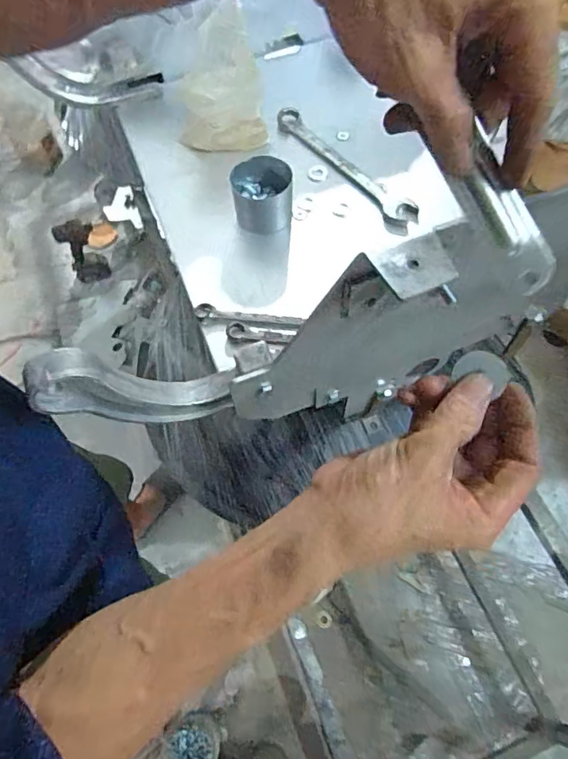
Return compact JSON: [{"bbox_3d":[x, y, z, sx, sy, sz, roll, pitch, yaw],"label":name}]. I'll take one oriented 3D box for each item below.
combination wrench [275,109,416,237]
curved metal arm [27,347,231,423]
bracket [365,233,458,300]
[{"bbox_3d":[0.071,-0.249,0.588,0.036,0.018,0.225,-33,66,-15],"label":"combination wrench"},{"bbox_3d":[-0.111,0.012,0.385,0.065,0.169,0.023,-38,59,30],"label":"curved metal arm"},{"bbox_3d":[0.075,-0.066,0.292,0.041,0.004,0.037,-20,63,-7],"label":"bracket"}]

